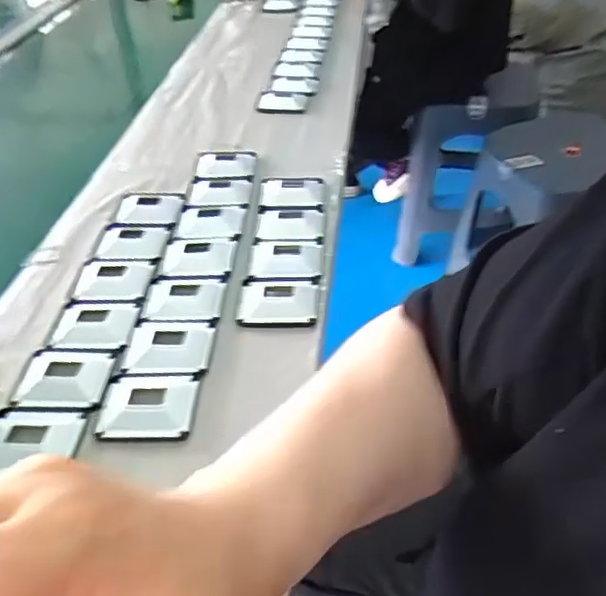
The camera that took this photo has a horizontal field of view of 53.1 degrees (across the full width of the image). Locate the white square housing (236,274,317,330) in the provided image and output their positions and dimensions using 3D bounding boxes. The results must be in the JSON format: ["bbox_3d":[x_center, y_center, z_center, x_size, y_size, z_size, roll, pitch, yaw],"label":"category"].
[{"bbox_3d":[-0.024,-0.003,0.602,0.076,0.013,0.068,-1,42,5],"label":"white square housing"}]

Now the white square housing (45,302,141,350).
[{"bbox_3d":[-0.202,0.024,0.579,0.078,0.009,0.060,-4,42,1],"label":"white square housing"}]

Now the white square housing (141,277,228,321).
[{"bbox_3d":[-0.121,-0.005,0.615,0.079,0.011,0.065,-4,42,1],"label":"white square housing"}]

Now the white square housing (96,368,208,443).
[{"bbox_3d":[-0.129,0.086,0.506,0.077,0.015,0.070,-2,42,4],"label":"white square housing"}]

